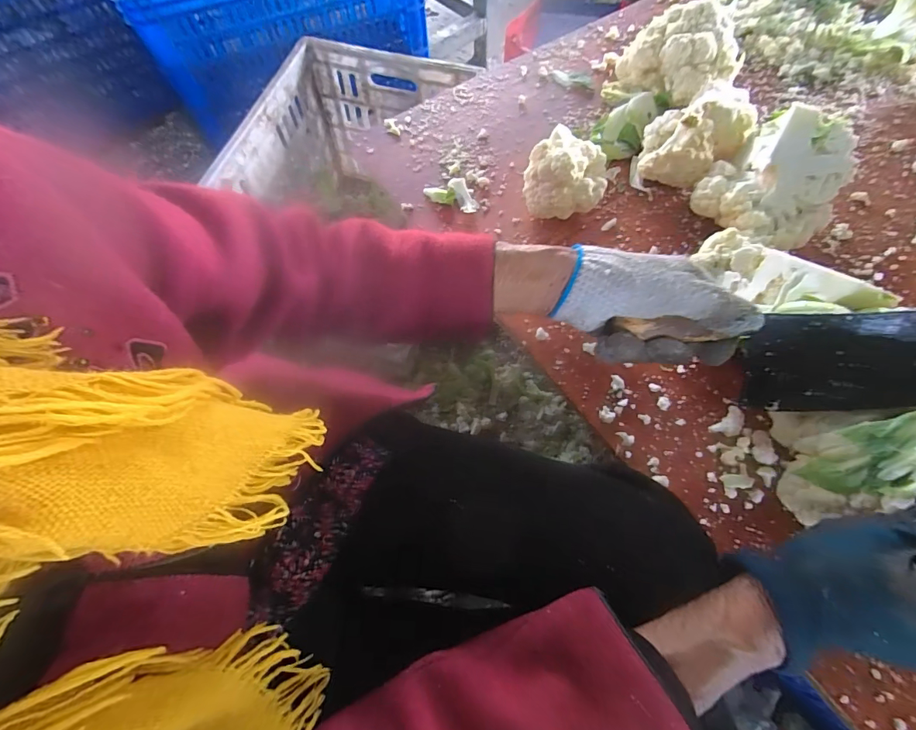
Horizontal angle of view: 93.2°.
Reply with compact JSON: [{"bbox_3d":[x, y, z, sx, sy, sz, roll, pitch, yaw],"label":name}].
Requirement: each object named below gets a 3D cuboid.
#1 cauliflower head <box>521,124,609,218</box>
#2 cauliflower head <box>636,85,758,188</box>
[{"bbox_3d":[0.118,-0.202,0.475,0.086,0.077,0.073,14,67,9],"label":"cauliflower head"},{"bbox_3d":[0.263,-0.251,0.488,0.105,0.080,0.109,24,69,13],"label":"cauliflower head"}]

